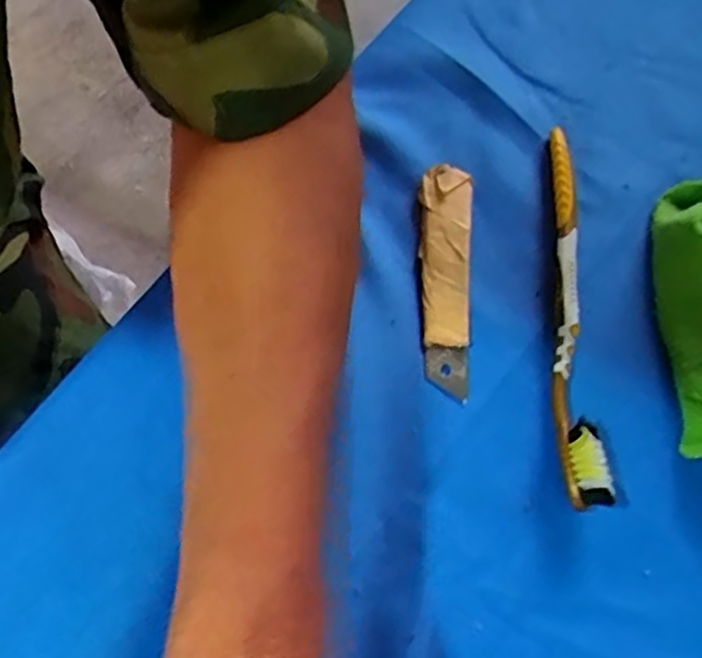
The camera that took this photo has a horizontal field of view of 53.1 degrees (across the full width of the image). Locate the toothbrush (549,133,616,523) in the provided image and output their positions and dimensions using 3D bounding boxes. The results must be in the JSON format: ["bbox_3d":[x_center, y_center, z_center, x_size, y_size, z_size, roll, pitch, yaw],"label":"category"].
[{"bbox_3d":[0.093,-0.014,0.303,0.017,0.014,0.178,3,64,-1],"label":"toothbrush"}]

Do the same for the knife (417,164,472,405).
[{"bbox_3d":[0.041,-0.024,0.310,0.023,0.007,0.108,5,64,0],"label":"knife"}]

